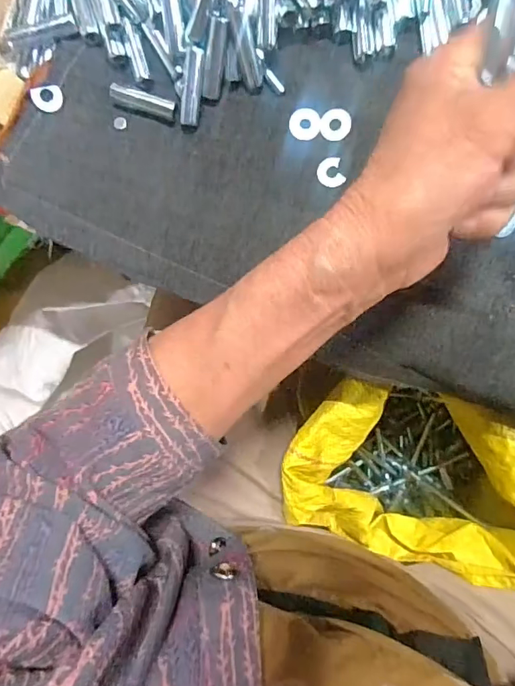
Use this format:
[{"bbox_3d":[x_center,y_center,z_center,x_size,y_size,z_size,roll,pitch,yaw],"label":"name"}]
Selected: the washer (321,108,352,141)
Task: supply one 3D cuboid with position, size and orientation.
[{"bbox_3d":[0.049,-0.136,0.293,0.018,0.004,0.019,0,92,6],"label":"washer"}]

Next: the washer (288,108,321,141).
[{"bbox_3d":[0.030,-0.138,0.297,0.020,0.004,0.019,0,92,6],"label":"washer"}]

